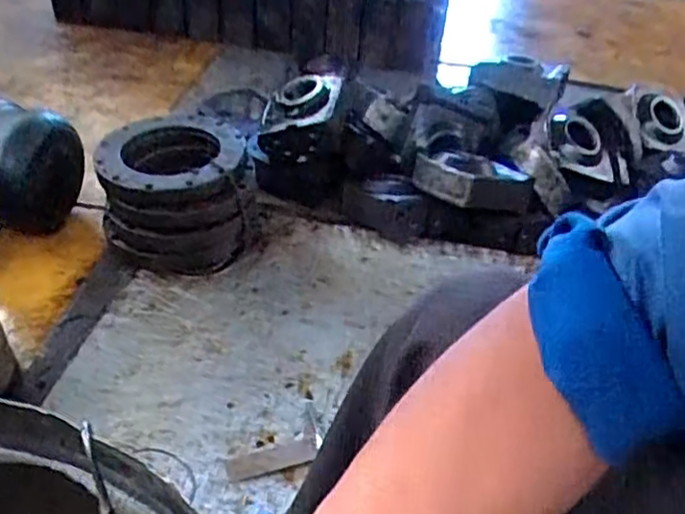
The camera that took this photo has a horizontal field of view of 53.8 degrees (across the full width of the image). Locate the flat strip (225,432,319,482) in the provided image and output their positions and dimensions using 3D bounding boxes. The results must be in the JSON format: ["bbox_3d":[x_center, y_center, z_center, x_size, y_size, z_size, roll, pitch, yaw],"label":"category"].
[{"bbox_3d":[-0.096,0.280,0.943,0.129,0.007,0.042,-11,41,-16],"label":"flat strip"}]

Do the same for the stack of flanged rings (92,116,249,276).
[{"bbox_3d":[-0.300,-0.118,1.234,0.256,0.174,0.275,-3,41,-10],"label":"stack of flanged rings"}]

